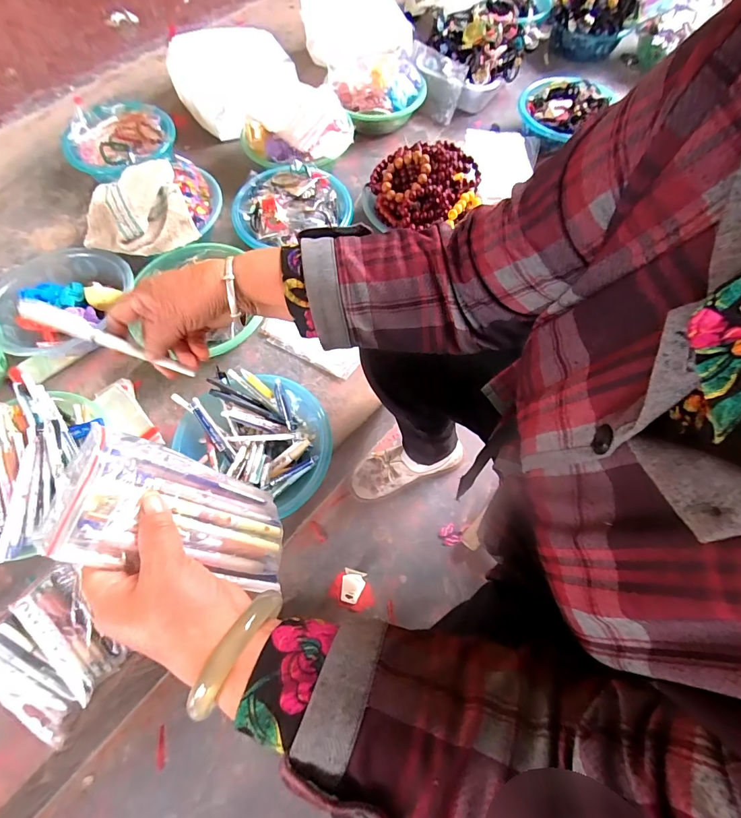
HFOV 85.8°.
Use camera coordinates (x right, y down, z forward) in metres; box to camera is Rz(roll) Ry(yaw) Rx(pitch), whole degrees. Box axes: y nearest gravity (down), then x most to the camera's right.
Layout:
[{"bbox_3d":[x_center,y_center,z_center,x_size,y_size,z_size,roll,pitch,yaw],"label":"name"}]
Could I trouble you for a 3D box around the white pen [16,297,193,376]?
[{"bbox_3d":[-0.233,-0.060,0.361,0.141,0.013,0.015,24,64,-22],"label":"white pen"}]

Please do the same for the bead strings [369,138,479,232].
[{"bbox_3d":[0.109,-0.429,0.749,0.200,0.083,0.172,-4,66,-1],"label":"bead strings"}]

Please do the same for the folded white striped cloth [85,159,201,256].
[{"bbox_3d":[-0.438,-0.366,0.728,0.189,0.053,0.198,-24,68,-10],"label":"folded white striped cloth"}]

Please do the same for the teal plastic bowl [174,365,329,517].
[{"bbox_3d":[-0.160,0.043,0.606,0.202,0.098,0.207,0,66,-1],"label":"teal plastic bowl"}]

